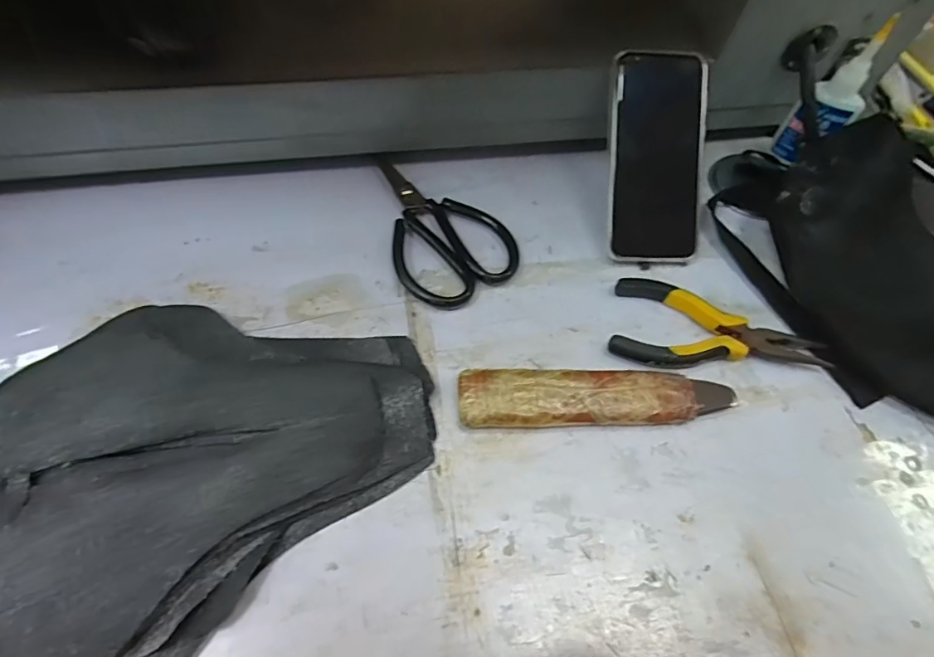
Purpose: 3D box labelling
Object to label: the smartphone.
[{"bbox_3d":[0.154,-0.137,0.404,0.076,0.012,0.165,1,94,-4],"label":"smartphone"}]

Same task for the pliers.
[{"bbox_3d":[0.187,-0.003,0.377,0.156,0.017,0.072,3,61,-3],"label":"pliers"}]

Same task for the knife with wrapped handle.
[{"bbox_3d":[0.089,0.050,0.340,0.186,0.018,0.038,2,61,-3],"label":"knife with wrapped handle"}]

